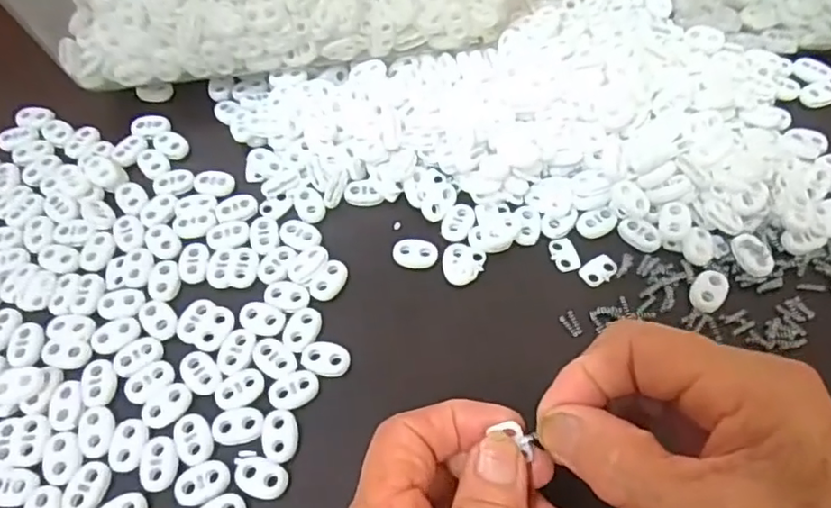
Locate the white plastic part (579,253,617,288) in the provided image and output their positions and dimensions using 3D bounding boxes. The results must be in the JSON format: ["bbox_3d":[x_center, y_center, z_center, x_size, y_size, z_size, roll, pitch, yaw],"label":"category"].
[{"bbox_3d":[0.091,0.008,0.301,0.019,0.004,0.013,-34,64,-16],"label":"white plastic part"}]

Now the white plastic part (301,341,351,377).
[{"bbox_3d":[-0.042,0.048,0.282,0.022,0.004,0.017,5,60,5],"label":"white plastic part"}]

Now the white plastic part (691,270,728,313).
[{"bbox_3d":[0.141,0.017,0.291,0.015,0.004,0.024,25,64,16],"label":"white plastic part"}]

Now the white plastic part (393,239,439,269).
[{"bbox_3d":[0.000,-0.001,0.308,0.022,0.004,0.016,7,60,7],"label":"white plastic part"}]

